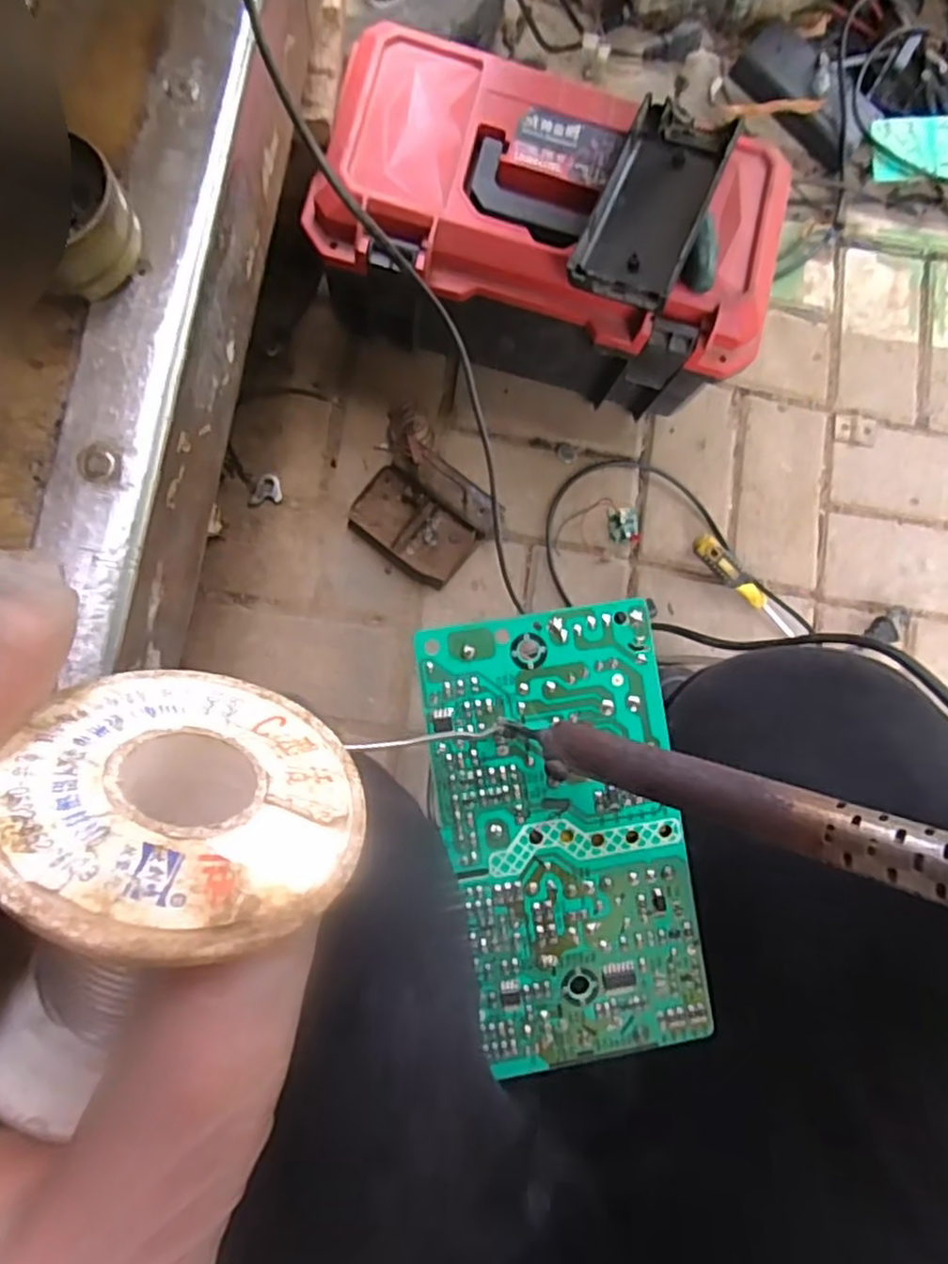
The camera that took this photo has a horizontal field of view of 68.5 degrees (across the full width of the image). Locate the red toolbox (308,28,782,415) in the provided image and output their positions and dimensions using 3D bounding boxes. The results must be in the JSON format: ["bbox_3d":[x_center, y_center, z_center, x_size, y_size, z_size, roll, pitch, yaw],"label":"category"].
[{"bbox_3d":[0.061,-0.322,0.593,0.350,0.196,0.176,15,83,-5],"label":"red toolbox"}]

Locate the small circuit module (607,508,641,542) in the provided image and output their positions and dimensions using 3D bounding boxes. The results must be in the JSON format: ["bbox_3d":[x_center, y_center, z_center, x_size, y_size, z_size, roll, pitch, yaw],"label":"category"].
[{"bbox_3d":[0.146,-0.103,0.677,0.032,0.015,0.031,-2,84,-7],"label":"small circuit module"}]

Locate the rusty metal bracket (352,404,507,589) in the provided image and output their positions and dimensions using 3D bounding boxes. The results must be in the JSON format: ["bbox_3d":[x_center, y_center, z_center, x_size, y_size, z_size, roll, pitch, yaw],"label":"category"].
[{"bbox_3d":[-0.049,-0.123,0.625,0.137,0.074,0.114,38,81,-2],"label":"rusty metal bracket"}]

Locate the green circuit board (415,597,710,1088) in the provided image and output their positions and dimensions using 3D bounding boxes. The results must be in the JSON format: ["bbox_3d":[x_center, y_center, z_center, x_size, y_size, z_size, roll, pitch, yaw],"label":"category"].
[{"bbox_3d":[0.025,0.056,0.191,0.065,0.011,0.120,-8,85,-8],"label":"green circuit board"}]

